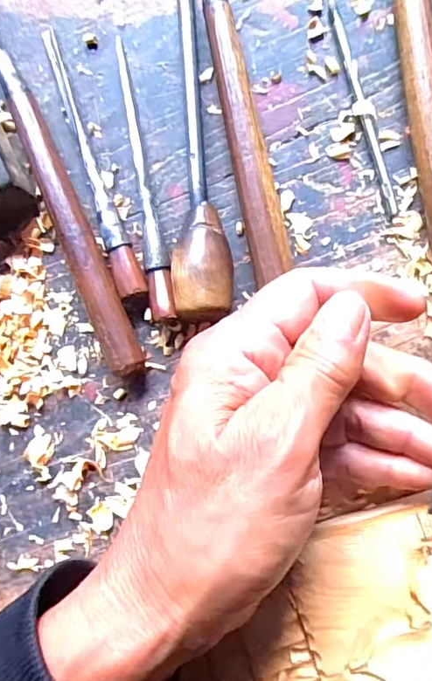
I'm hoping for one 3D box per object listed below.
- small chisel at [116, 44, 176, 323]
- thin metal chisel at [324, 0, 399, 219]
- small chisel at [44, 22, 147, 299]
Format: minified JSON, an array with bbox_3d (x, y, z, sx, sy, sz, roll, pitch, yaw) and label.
[{"bbox_3d":[-0.036,-0.079,0.248,0.012,0.019,0.144,-12,87,8],"label":"small chisel"},{"bbox_3d":[0.068,-0.112,0.239,0.006,0.004,0.112,-16,86,8],"label":"thin metal chisel"},{"bbox_3d":[-0.065,-0.090,0.254,0.012,0.016,0.148,-22,85,7],"label":"small chisel"}]

